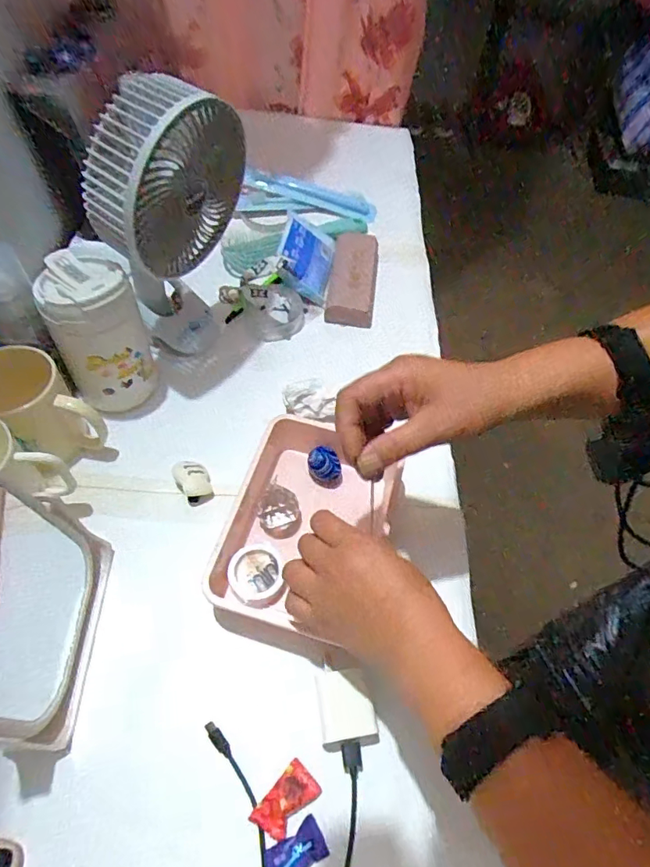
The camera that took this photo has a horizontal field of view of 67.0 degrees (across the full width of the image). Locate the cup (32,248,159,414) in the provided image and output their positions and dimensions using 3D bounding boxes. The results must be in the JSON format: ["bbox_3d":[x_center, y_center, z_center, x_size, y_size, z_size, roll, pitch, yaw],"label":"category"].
[{"bbox_3d":[-0.230,-0.096,0.513,0.082,0.162,0.083,2,57,-3],"label":"cup"}]

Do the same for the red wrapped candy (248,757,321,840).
[{"bbox_3d":[-0.029,0.271,0.362,0.047,0.010,0.028,-38,67,-24],"label":"red wrapped candy"}]

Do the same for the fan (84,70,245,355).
[{"bbox_3d":[-0.153,-0.199,0.512,0.086,0.281,0.140,32,61,15],"label":"fan"}]

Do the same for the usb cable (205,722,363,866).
[{"bbox_3d":[-0.038,0.290,0.356,0.123,0.010,0.123,7,57,0],"label":"usb cable"}]

